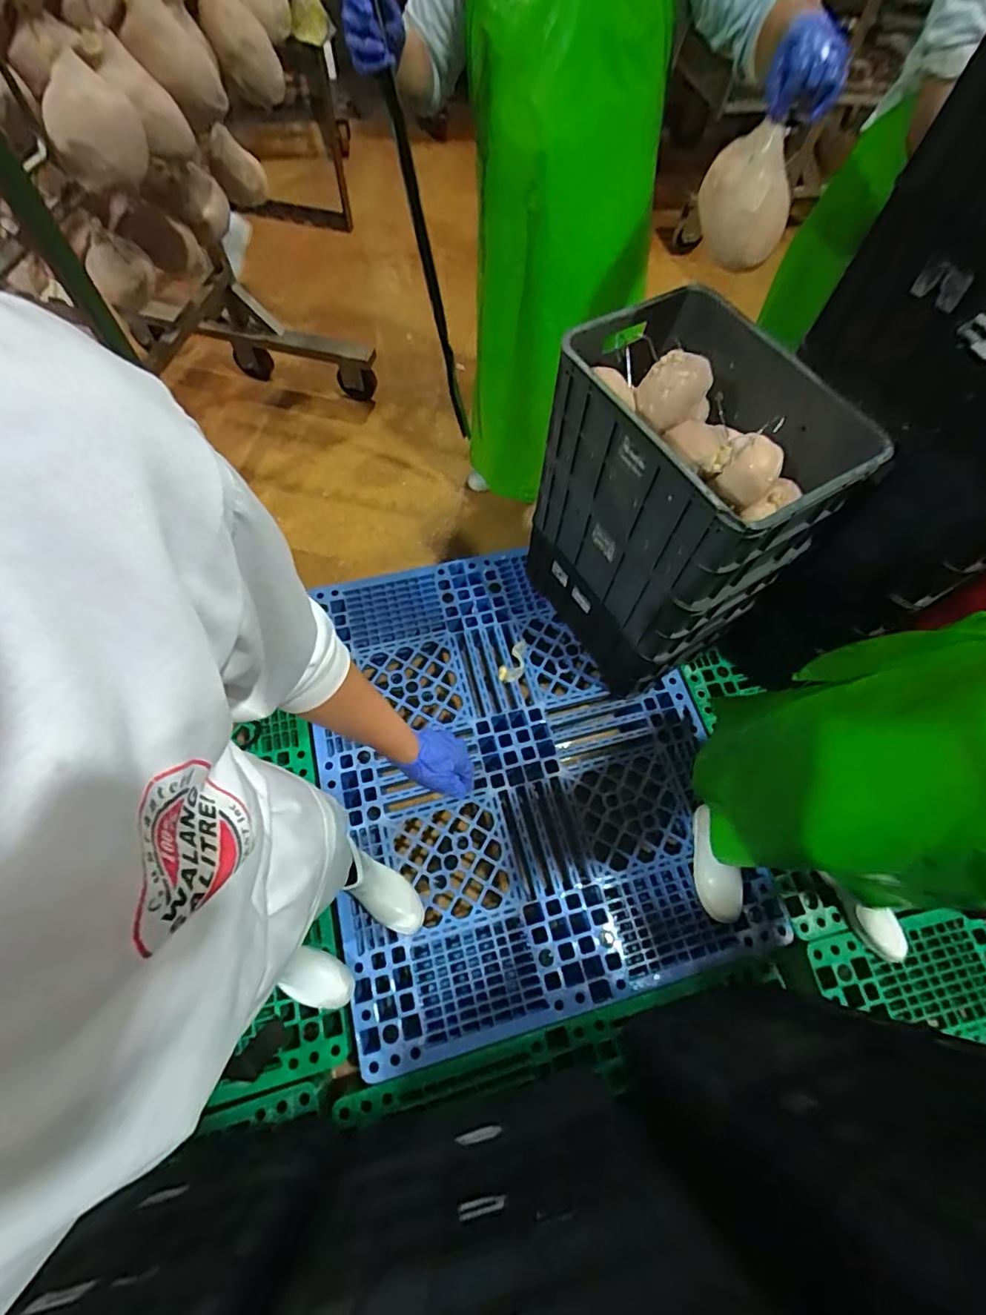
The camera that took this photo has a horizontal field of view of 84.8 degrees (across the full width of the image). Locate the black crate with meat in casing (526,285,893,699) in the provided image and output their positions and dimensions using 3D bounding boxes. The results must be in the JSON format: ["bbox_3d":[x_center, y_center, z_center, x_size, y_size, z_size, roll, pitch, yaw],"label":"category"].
[{"bbox_3d":[0.371,-0.309,1.242,0.357,0.705,0.514,-31,70,-16],"label":"black crate with meat in casing"}]

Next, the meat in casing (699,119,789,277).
[{"bbox_3d":[0.422,-0.757,0.900,0.147,0.201,0.117,23,65,7],"label":"meat in casing"}]

